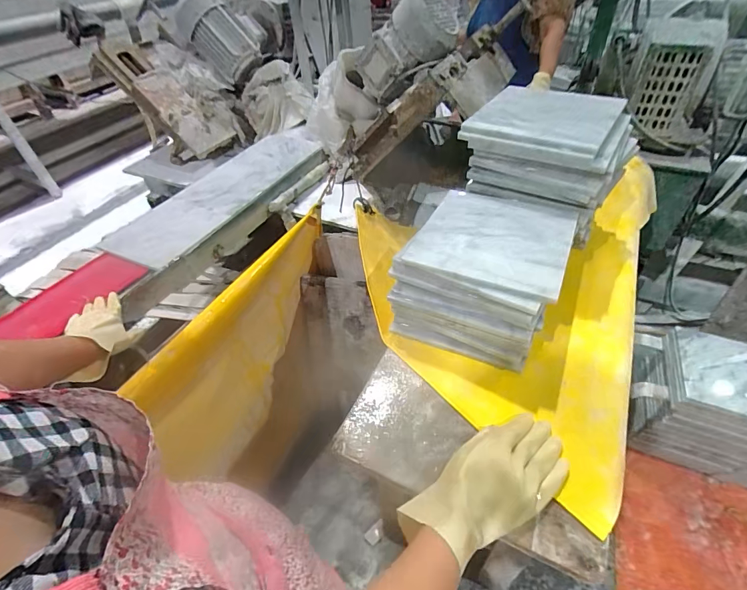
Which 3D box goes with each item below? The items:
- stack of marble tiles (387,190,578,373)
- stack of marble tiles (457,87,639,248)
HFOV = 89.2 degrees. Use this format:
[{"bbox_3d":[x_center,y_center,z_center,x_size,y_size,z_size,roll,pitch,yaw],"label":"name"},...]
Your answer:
[{"bbox_3d":[0.167,-0.035,0.587,0.210,0.139,0.240,18,51,21],"label":"stack of marble tiles"},{"bbox_3d":[0.291,-0.243,0.639,0.224,0.121,0.206,27,55,28],"label":"stack of marble tiles"}]

